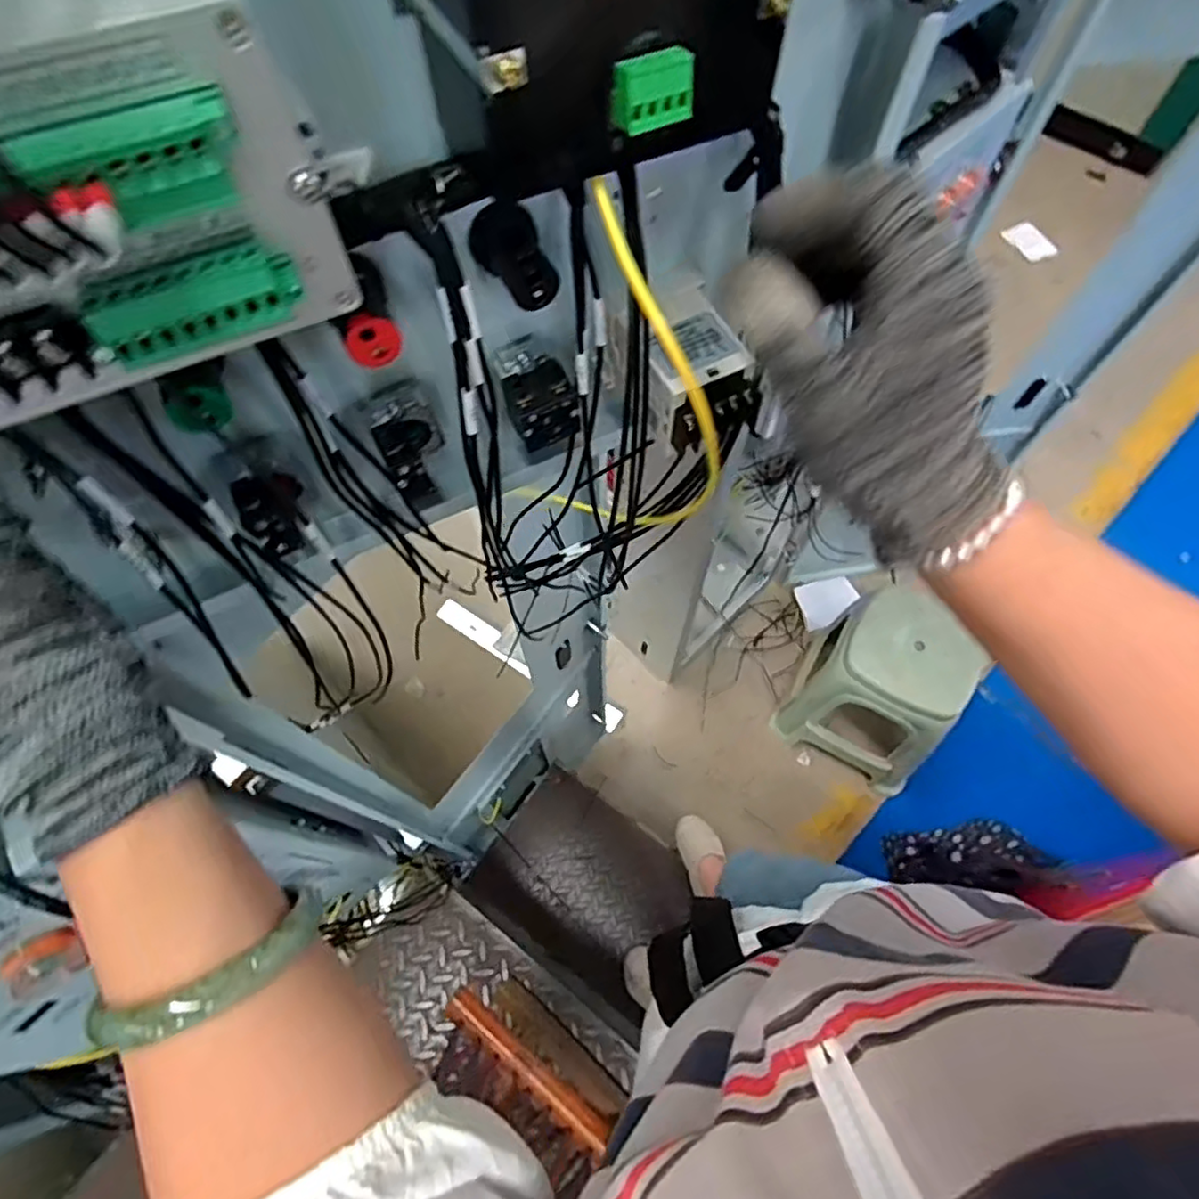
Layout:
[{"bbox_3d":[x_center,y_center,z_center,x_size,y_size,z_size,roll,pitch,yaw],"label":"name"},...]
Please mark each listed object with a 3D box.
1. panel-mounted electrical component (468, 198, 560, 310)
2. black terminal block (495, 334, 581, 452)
[{"bbox_3d":[-0.033,-0.137,0.256,0.025,0.022,0.036,-24,66,-10],"label":"panel-mounted electrical component"},{"bbox_3d":[-0.032,-0.102,0.319,0.031,0.029,0.042,-24,67,-10],"label":"black terminal block"}]

